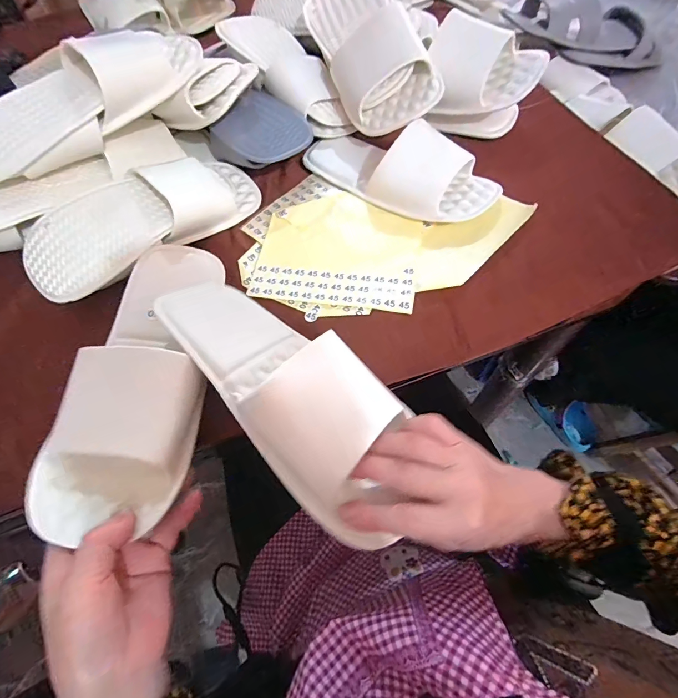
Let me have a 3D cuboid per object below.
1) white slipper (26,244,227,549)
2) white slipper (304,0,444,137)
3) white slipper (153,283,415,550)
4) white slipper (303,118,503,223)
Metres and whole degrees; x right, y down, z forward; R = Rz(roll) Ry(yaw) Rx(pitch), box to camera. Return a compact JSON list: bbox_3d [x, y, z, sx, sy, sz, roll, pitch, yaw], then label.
[{"bbox_3d":[-0.170,0.012,0.314,0.105,0.043,0.259,-1,58,-2],"label":"white slipper"},{"bbox_3d":[0.027,-0.373,0.447,0.112,0.058,0.285,-27,70,16],"label":"white slipper"},{"bbox_3d":[-0.041,0.016,0.291,0.103,0.066,0.258,-36,59,-16],"label":"white slipper"},{"bbox_3d":[0.060,-0.207,0.408,0.229,0.053,0.089,28,69,18],"label":"white slipper"}]

